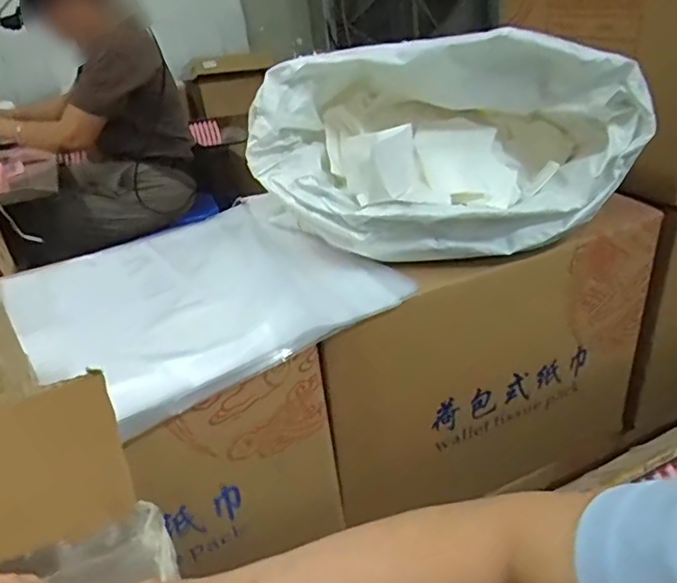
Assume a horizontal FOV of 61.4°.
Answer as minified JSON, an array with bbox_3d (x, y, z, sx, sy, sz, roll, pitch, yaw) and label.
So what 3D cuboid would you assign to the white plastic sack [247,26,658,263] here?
[{"bbox_3d":[0.110,-0.179,0.697,0.406,0.233,0.269,-6,29,-2],"label":"white plastic sack"}]

